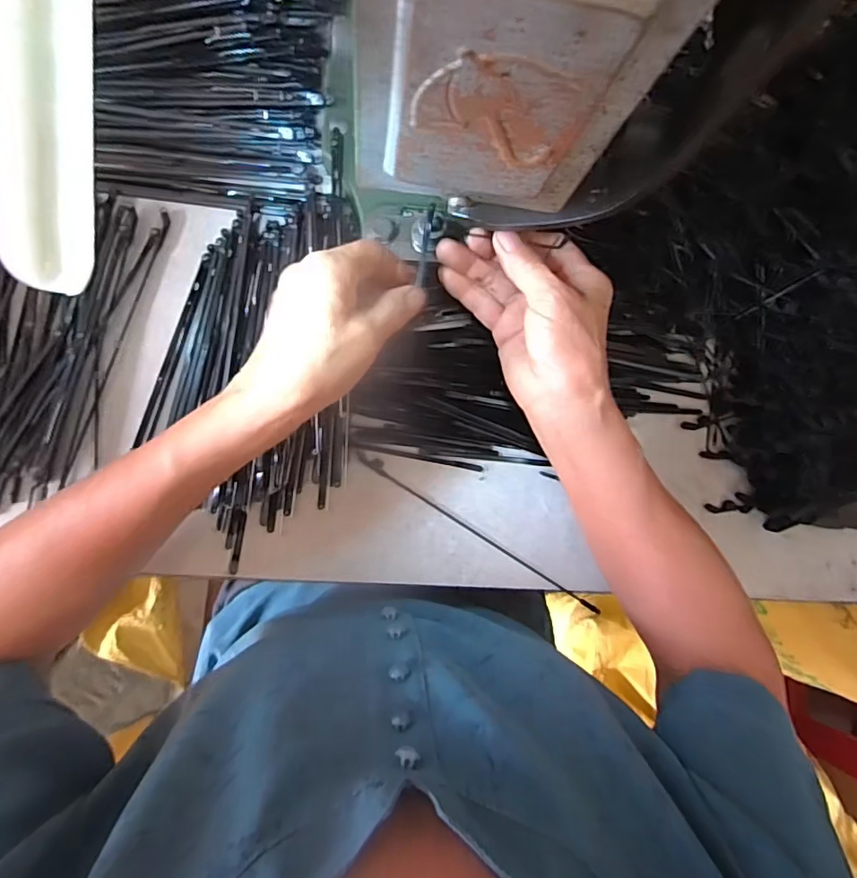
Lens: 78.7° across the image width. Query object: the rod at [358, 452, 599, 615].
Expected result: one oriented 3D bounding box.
[{"bbox_3d":[0.036,0.065,0.360,0.197,0.005,0.007,34,84,-5],"label":"rod"}]

